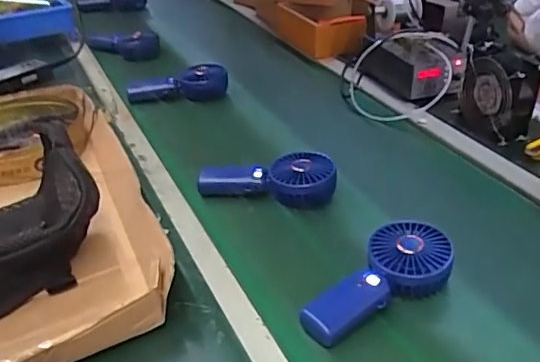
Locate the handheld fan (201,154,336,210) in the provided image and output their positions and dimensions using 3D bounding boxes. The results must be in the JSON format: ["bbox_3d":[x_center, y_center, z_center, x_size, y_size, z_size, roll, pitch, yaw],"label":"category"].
[{"bbox_3d":[-0.001,0.000,0.760,0.181,0.054,0.068,4,33,14],"label":"handheld fan"}]

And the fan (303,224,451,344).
[{"bbox_3d":[0.117,0.107,0.585,0.088,0.049,0.176,24,42,38],"label":"fan"}]

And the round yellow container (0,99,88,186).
[{"bbox_3d":[-0.373,-0.064,0.849,0.182,0.054,0.179,-9,32,-6],"label":"round yellow container"}]

